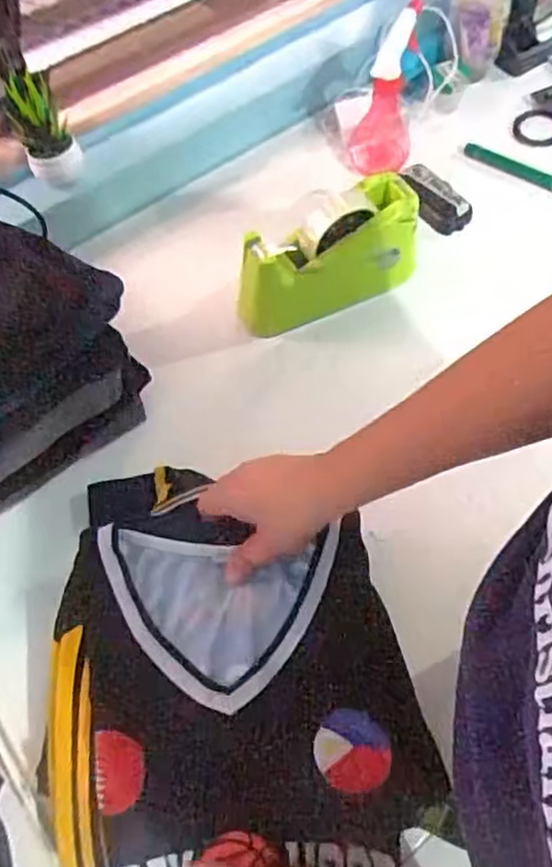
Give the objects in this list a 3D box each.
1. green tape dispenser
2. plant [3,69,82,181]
[{"bbox_3d":[0.049,-0.185,0.720,0.198,0.102,0.075,-22,62,-9],"label":"green tape dispenser"},{"bbox_3d":[-0.252,-0.336,0.723,0.057,0.109,0.045,-21,62,-9],"label":"plant"}]

